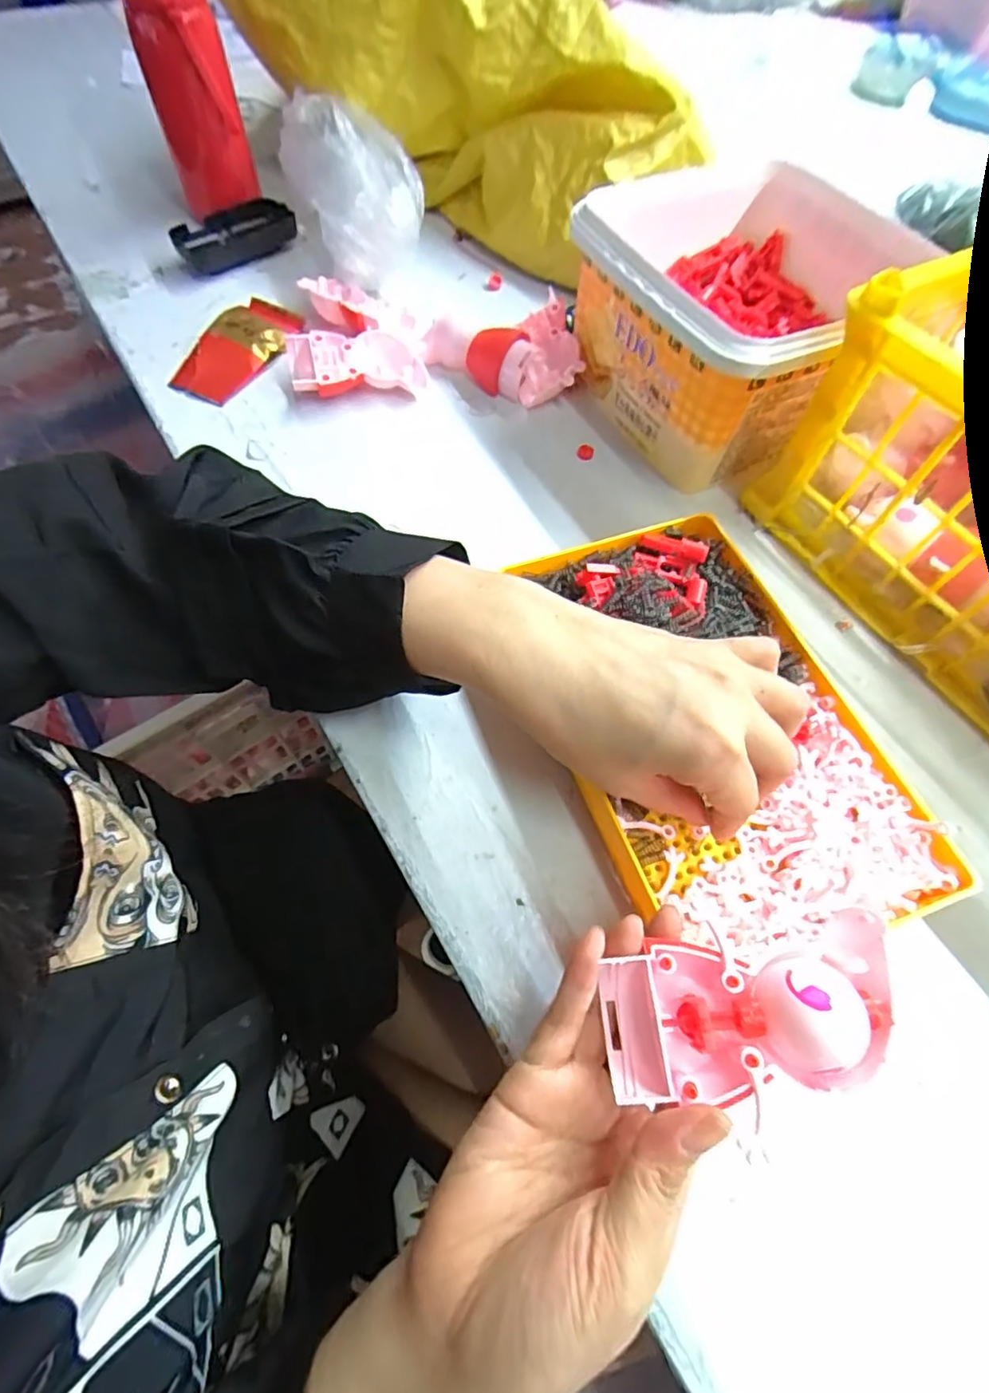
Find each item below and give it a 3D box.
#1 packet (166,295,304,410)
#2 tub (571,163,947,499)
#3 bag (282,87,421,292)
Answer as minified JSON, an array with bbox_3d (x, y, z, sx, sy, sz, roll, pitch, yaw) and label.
[{"bbox_3d":[-0.211,-0.288,0.463,0.059,0.019,0.117,24,64,9],"label":"packet"},{"bbox_3d":[0.185,-0.274,0.424,0.217,0.116,0.203,-22,66,-14],"label":"tub"},{"bbox_3d":[-0.123,-0.455,0.499,0.087,0.085,0.168,-22,66,-14],"label":"bag"}]

